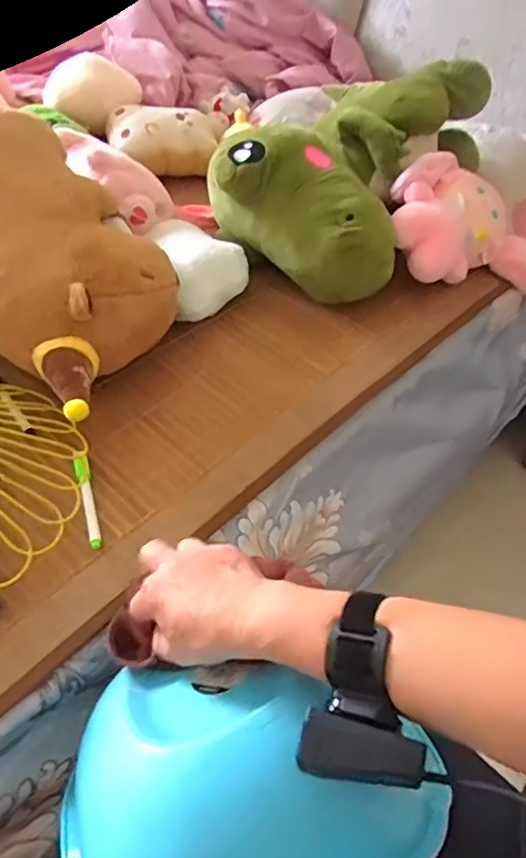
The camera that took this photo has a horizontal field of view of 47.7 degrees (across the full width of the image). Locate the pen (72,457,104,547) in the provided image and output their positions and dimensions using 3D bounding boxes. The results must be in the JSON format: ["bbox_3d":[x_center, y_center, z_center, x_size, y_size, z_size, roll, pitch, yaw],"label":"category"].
[{"bbox_3d":[-0.166,0.067,0.568,0.015,0.012,0.102,-13,49,-17],"label":"pen"}]

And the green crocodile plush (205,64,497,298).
[{"bbox_3d":[0.122,-0.381,0.841,0.265,0.166,0.394,28,51,16],"label":"green crocodile plush"}]

